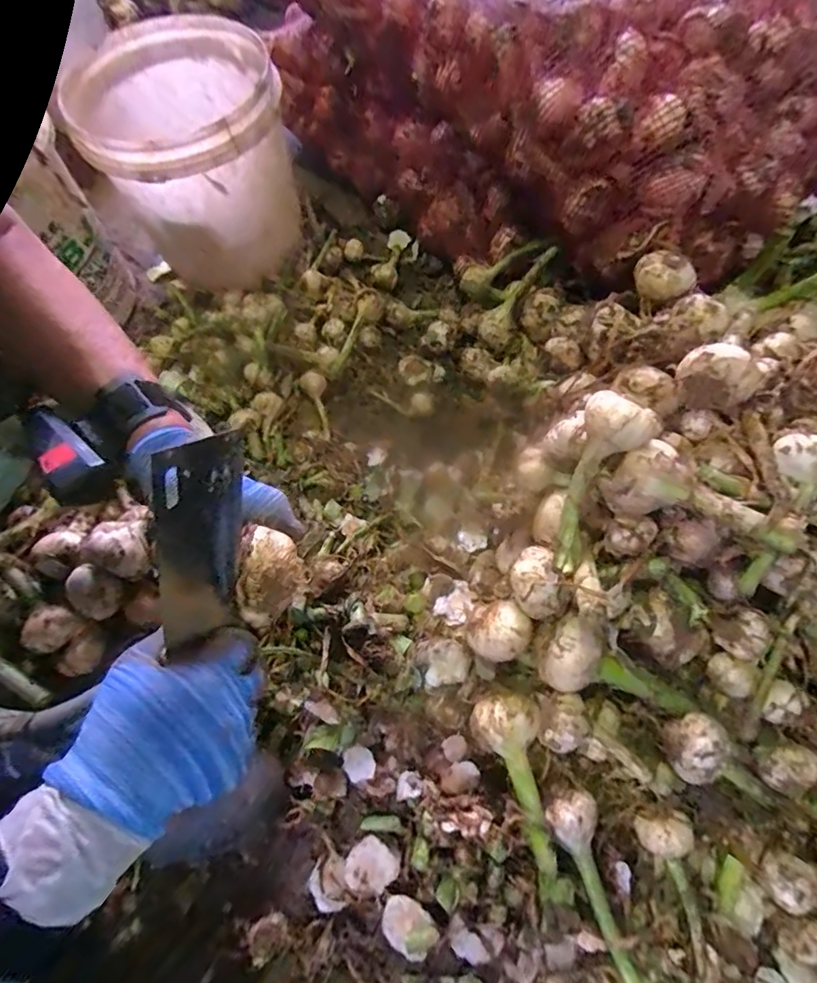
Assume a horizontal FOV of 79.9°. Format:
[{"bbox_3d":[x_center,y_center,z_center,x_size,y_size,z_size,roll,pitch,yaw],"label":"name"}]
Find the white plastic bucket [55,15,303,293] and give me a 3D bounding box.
[{"bbox_3d":[-0.272,-0.436,0.646,0.225,0.187,0.244,-2,66,4],"label":"white plastic bucket"}]

